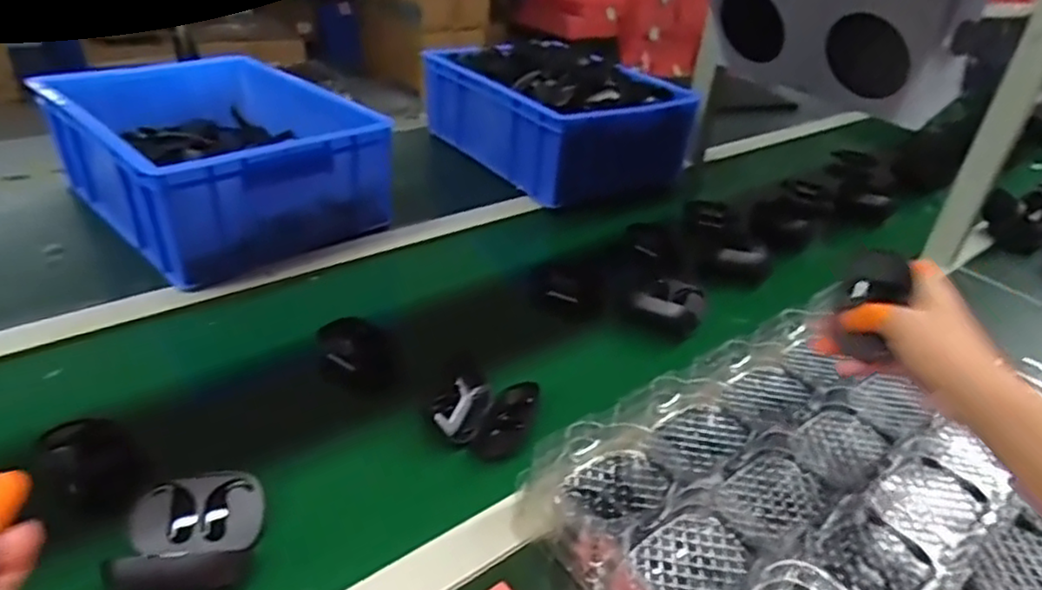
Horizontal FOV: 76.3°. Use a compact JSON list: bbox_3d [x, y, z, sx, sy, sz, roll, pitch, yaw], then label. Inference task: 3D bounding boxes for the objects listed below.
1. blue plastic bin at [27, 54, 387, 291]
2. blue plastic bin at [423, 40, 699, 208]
[{"bbox_3d":[-0.409,-0.187,0.893,0.398,0.144,0.300,29,39,32],"label":"blue plastic bin"},{"bbox_3d":[0.065,-0.311,1.142,0.286,0.153,0.399,-19,40,-33],"label":"blue plastic bin"}]

